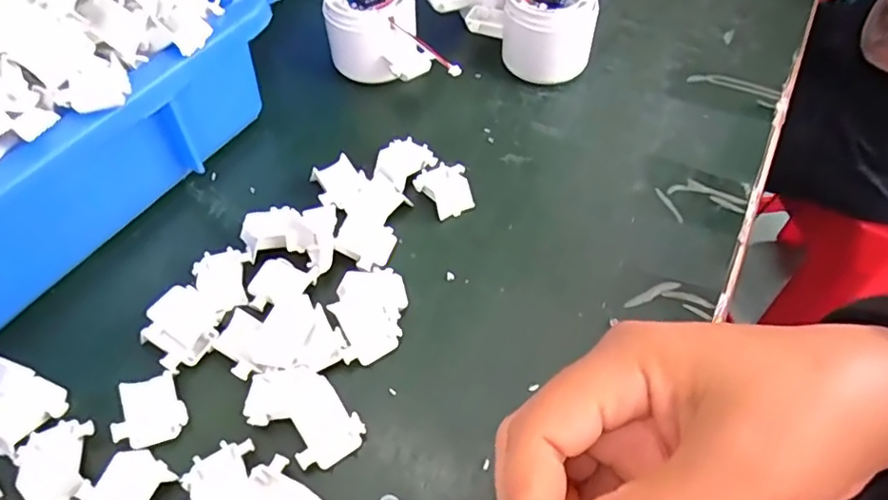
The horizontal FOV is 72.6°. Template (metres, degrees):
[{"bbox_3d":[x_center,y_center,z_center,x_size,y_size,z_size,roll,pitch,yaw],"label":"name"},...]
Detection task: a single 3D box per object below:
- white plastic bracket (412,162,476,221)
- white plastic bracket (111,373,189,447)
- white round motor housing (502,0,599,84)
[{"bbox_3d":[0.001,-0.035,0.343,0.028,0.010,0.033,-23,56,-16],"label":"white plastic bracket"},{"bbox_3d":[-0.129,0.069,0.264,0.029,0.007,0.029,-15,54,-10],"label":"white plastic bracket"},{"bbox_3d":[0.069,-0.145,0.398,0.057,0.053,0.053,0,53,1],"label":"white round motor housing"}]

